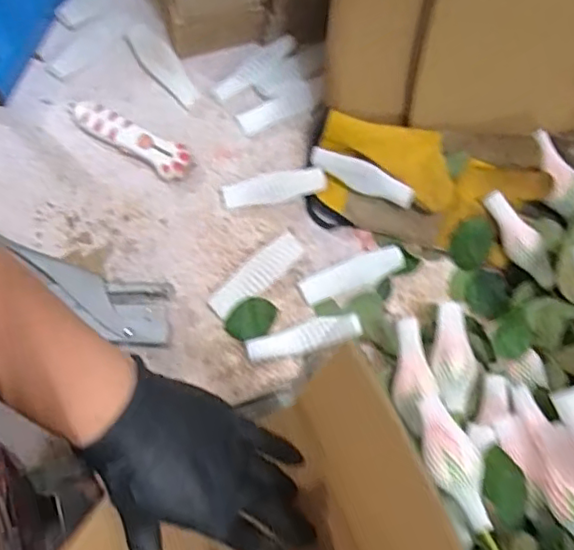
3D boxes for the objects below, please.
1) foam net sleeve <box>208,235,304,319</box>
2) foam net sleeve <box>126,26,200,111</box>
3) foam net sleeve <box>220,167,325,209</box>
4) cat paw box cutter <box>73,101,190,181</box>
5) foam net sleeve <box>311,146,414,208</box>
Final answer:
[{"bbox_3d":[-0.025,0.001,0.507,0.091,0.012,0.024,-41,83,-15],"label":"foam net sleeve"},{"bbox_3d":[-0.113,-0.191,0.556,0.028,0.009,0.086,-39,90,-9],"label":"foam net sleeve"},{"bbox_3d":[-0.011,-0.076,0.531,0.088,0.006,0.024,-9,76,-9],"label":"foam net sleeve"},{"bbox_3d":[-0.136,-0.121,0.529,0.111,0.010,0.031,33,74,3],"label":"cat paw box cutter"},{"bbox_3d":[0.064,-0.084,0.519,0.093,0.023,0.020,32,78,9],"label":"foam net sleeve"}]

